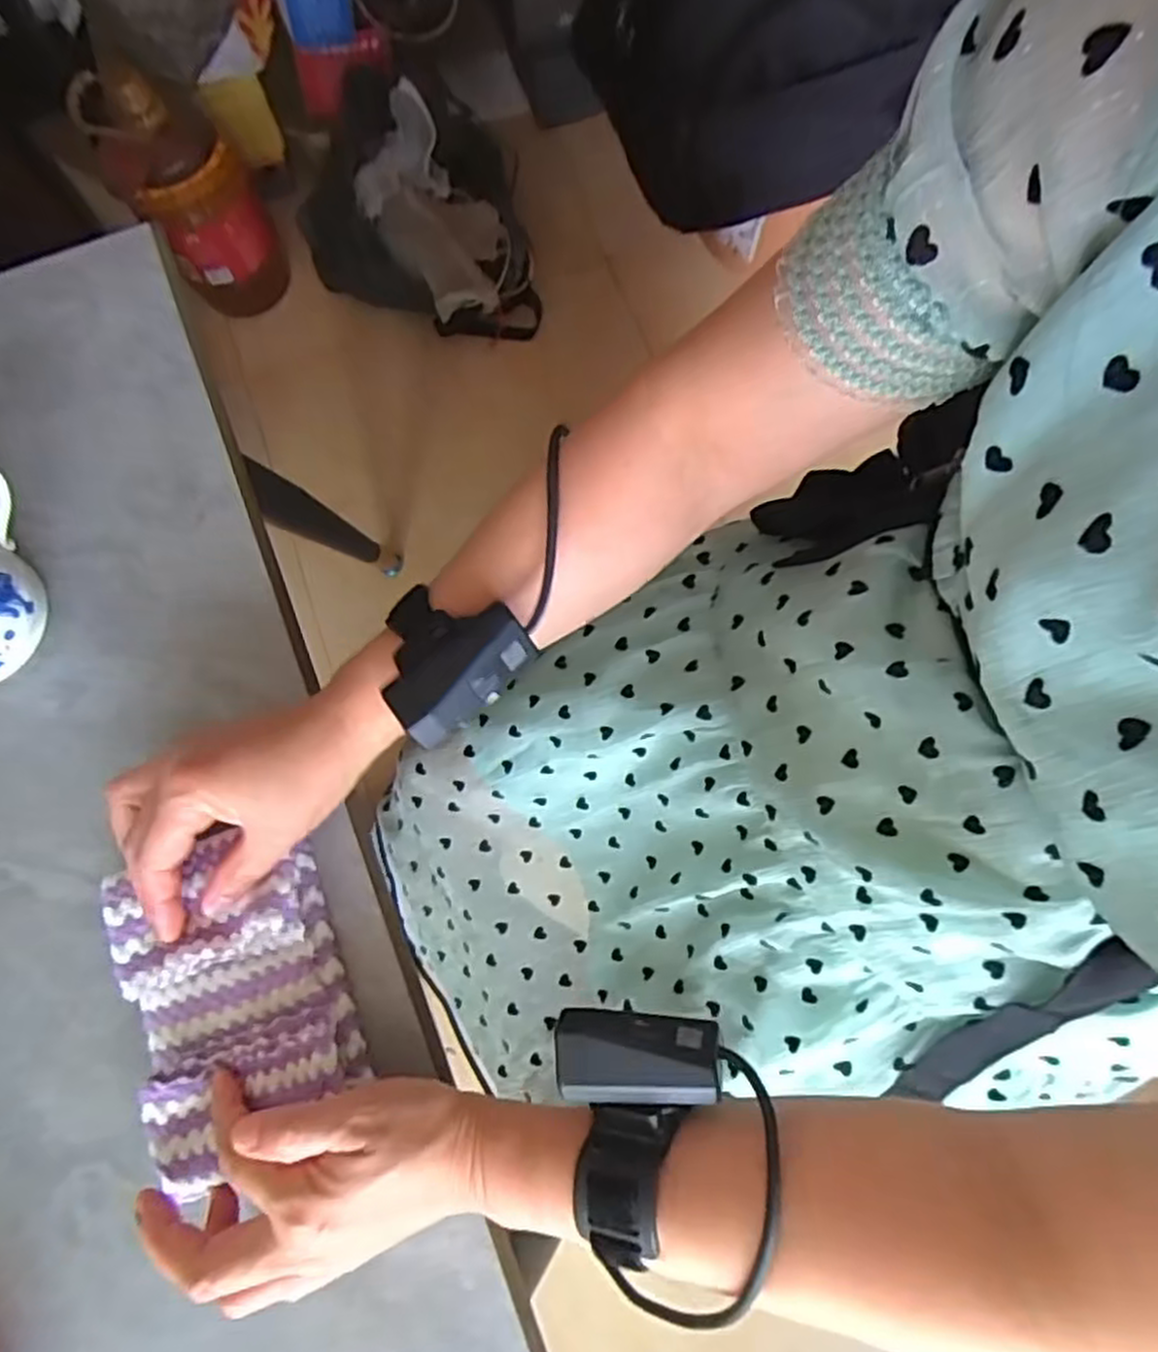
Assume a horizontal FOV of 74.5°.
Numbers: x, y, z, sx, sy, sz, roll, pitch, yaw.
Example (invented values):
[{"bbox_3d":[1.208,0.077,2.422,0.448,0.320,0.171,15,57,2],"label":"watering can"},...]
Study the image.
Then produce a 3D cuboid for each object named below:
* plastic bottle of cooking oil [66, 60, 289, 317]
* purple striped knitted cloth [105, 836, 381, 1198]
[{"bbox_3d":[-0.503,-0.623,0.970,0.140,0.295,0.142,0,78,2],"label":"plastic bottle of cooking oil"},{"bbox_3d":[-0.170,0.156,0.373,0.097,0.036,0.145,-20,78,-3],"label":"purple striped knitted cloth"}]

